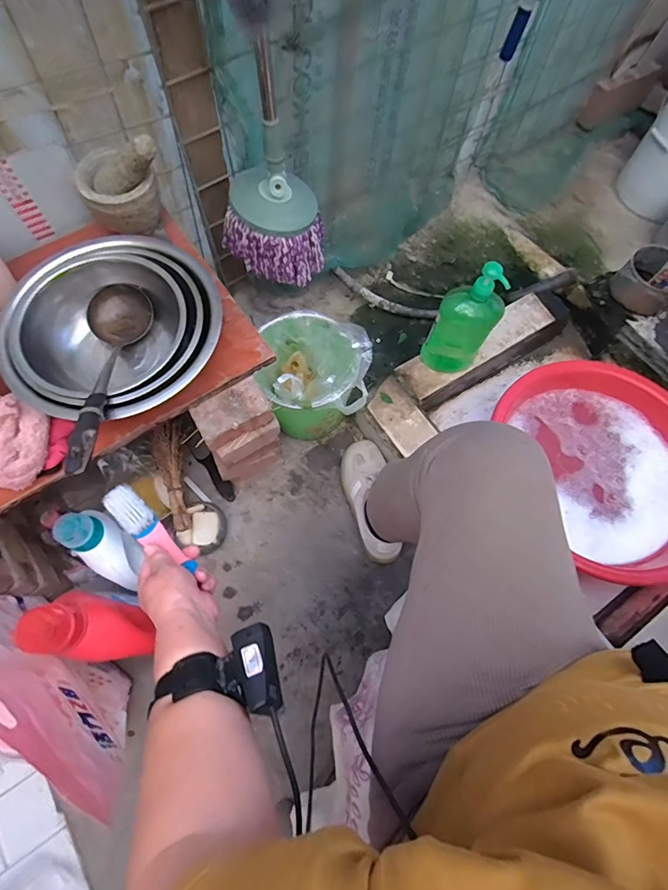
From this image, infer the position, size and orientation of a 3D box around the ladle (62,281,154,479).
[{"bbox_3d":[-0.304,-0.097,0.557,0.094,0.065,0.313,-7,51,-6],"label":"ladle"}]

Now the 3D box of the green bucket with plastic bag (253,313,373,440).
[{"bbox_3d":[-0.041,-0.137,0.882,0.204,0.230,0.205,1,69,-3],"label":"green bucket with plastic bag"}]

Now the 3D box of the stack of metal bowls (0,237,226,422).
[{"bbox_3d":[-0.297,-0.151,0.612,0.249,0.107,0.291,29,70,8],"label":"stack of metal bowls"}]

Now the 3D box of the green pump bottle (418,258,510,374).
[{"bbox_3d":[0.257,-0.240,0.840,0.110,0.287,0.068,31,71,8],"label":"green pump bottle"}]

